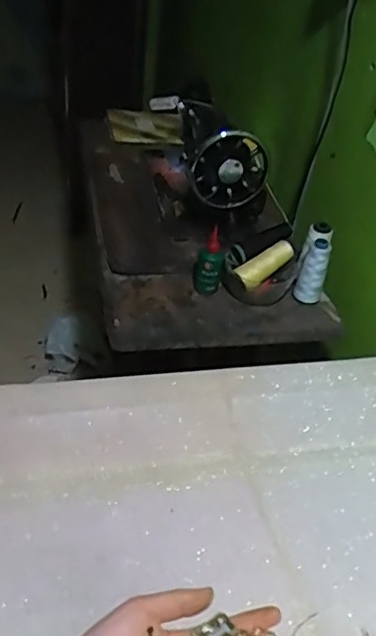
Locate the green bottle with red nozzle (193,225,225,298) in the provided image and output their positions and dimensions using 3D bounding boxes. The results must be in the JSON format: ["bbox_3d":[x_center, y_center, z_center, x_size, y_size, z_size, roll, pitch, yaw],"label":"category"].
[{"bbox_3d":[0.035,-0.089,0.947,0.047,0.107,0.029,7,38,1],"label":"green bottle with red nozzle"}]

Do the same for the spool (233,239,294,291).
[{"bbox_3d":[0.130,-0.090,0.958,0.108,0.035,0.035,-35,50,-12],"label":"spool"}]

